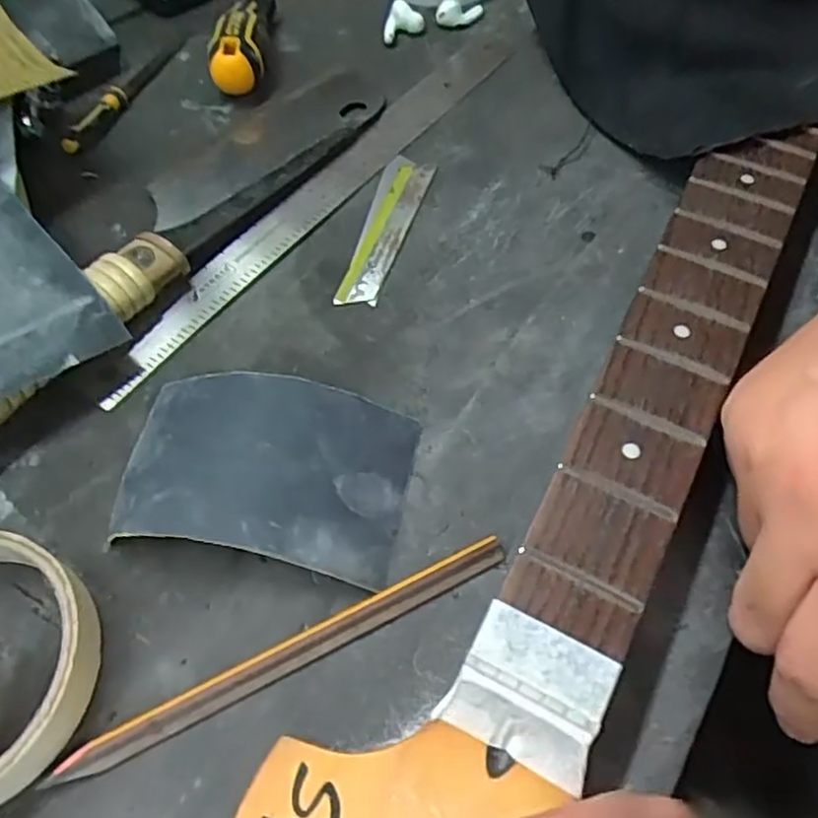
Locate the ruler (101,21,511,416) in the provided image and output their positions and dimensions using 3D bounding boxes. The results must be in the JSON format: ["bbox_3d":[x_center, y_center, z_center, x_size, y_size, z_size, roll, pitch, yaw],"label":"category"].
[{"bbox_3d":[-0.035,-0.120,0.354,0.027,0.006,0.319,32,62,14],"label":"ruler"}]

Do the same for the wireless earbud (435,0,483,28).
[{"bbox_3d":[0.032,-0.251,0.427,0.017,0.021,0.030,31,62,18],"label":"wireless earbud"}]

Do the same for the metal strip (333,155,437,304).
[{"bbox_3d":[-0.012,-0.089,0.332,0.024,0.004,0.101,15,58,9],"label":"metal strip"}]

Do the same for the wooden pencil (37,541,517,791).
[{"bbox_3d":[-0.036,0.079,0.223,0.152,0.007,0.009,-24,60,-15],"label":"wooden pencil"}]

